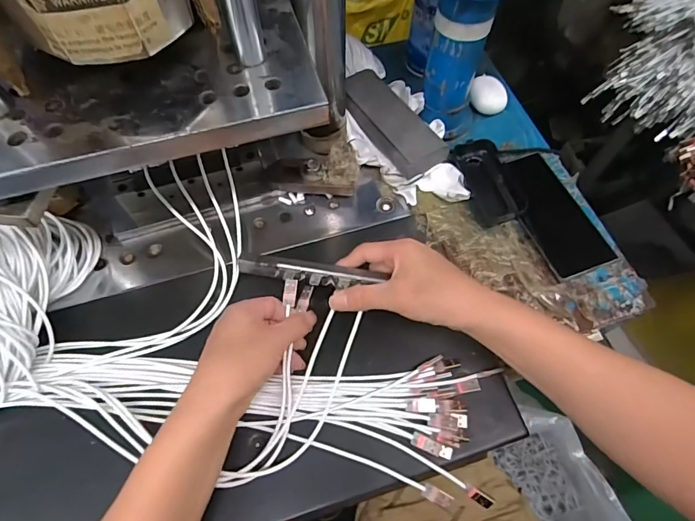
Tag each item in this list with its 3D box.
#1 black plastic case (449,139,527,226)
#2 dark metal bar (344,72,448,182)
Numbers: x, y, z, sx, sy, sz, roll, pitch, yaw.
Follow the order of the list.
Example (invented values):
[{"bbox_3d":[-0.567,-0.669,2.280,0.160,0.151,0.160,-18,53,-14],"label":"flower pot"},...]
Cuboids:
[{"bbox_3d":[0.166,-0.091,0.503,0.052,0.028,0.111,-17,65,-9],"label":"black plastic case"},{"bbox_3d":[0.052,-0.171,0.509,0.064,0.023,0.157,-30,68,-15],"label":"dark metal bar"}]

